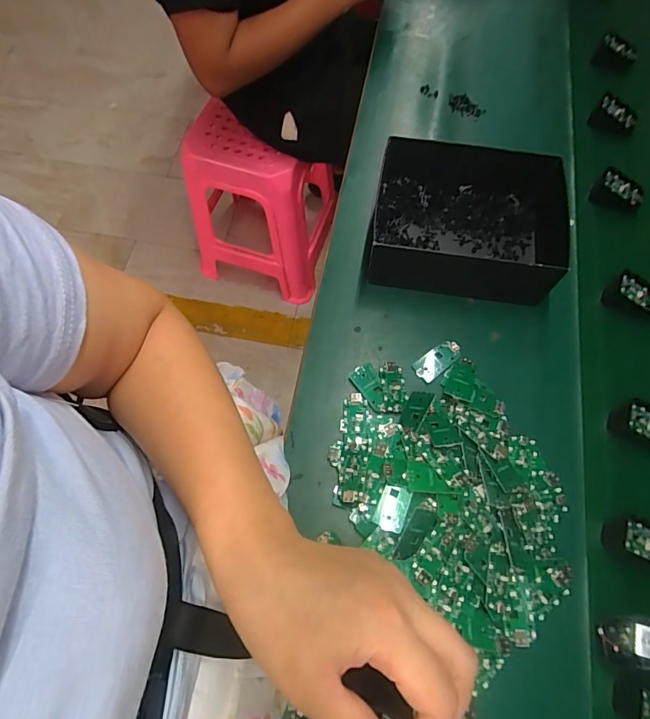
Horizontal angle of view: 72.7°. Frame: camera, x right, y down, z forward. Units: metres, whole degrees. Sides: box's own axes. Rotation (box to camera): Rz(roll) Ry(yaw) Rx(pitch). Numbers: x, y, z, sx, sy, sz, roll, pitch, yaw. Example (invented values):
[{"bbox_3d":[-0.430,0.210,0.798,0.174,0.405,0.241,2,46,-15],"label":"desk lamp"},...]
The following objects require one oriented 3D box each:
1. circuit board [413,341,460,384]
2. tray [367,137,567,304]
[{"bbox_3d":[0.144,0.001,0.563,0.065,0.009,0.032,-37,72,-14],"label":"circuit board"},{"bbox_3d":[0.198,-0.182,0.604,0.260,0.088,0.194,9,66,4],"label":"tray"}]

